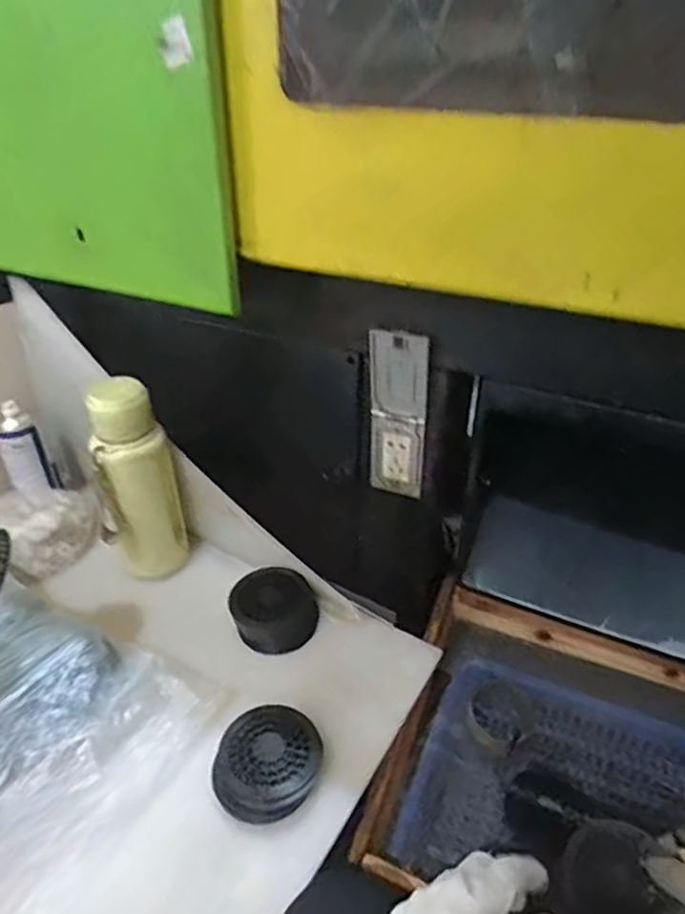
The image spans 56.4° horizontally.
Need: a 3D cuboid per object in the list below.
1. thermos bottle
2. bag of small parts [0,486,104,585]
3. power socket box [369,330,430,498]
[{"bbox_3d":[-0.257,0.032,0.806,0.096,0.260,0.075,-10,35,-15],"label":"thermos bottle"},{"bbox_3d":[-0.424,0.094,0.912,0.122,0.078,0.150,24,40,31],"label":"bag of small parts"},{"bbox_3d":[0.067,-0.049,0.799,0.072,0.232,0.020,14,36,20],"label":"power socket box"}]

